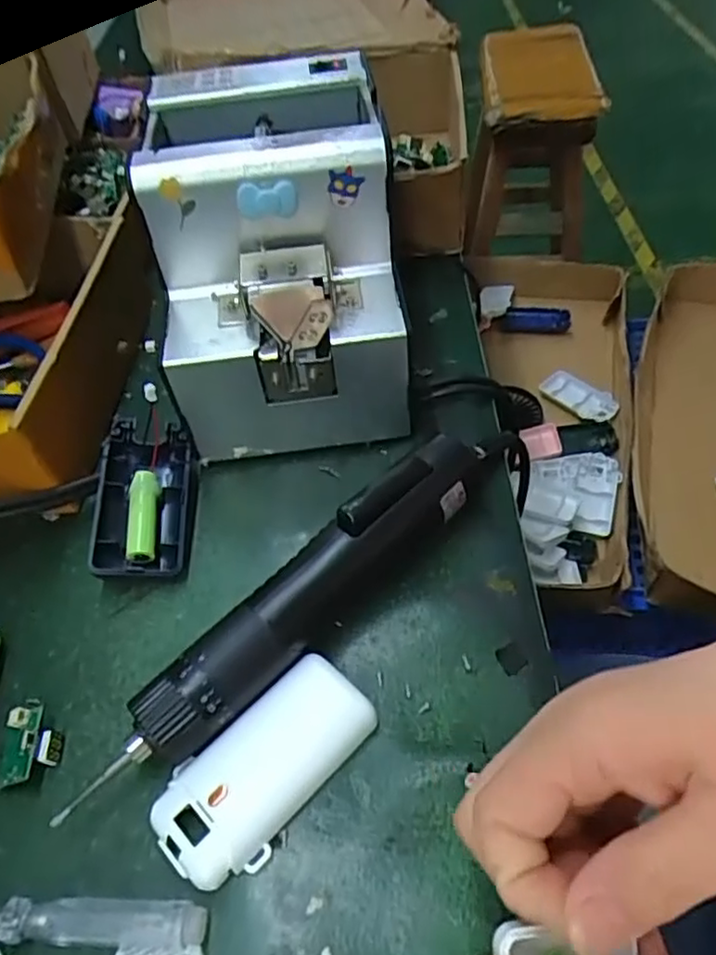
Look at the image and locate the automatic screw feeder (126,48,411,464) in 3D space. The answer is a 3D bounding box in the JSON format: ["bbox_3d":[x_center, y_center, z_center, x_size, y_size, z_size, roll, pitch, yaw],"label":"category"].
[{"bbox_3d":[-0.042,-0.117,0.372,0.119,0.150,0.165,-7,51,1],"label":"automatic screw feeder"}]

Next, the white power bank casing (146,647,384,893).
[{"bbox_3d":[-0.037,0.117,0.269,0.092,0.016,0.044,-38,57,-22],"label":"white power bank casing"}]

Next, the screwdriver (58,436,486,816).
[{"bbox_3d":[-0.026,0.055,0.297,0.226,0.045,0.033,-38,57,-22],"label":"screwdriver"}]

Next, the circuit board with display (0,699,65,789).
[{"bbox_3d":[-0.141,0.112,0.284,0.024,0.016,0.037,-4,51,3],"label":"circuit board with display"}]

